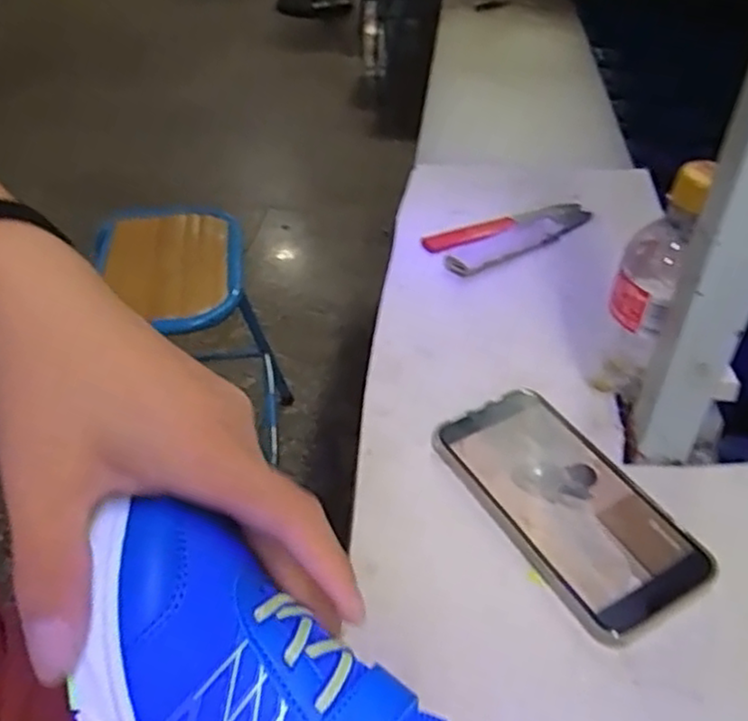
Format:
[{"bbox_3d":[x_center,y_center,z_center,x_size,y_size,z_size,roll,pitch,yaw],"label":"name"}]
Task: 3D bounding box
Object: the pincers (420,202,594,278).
[{"bbox_3d":[0.131,-0.114,0.628,0.167,0.015,0.064,-19,44,-20],"label":"pincers"}]

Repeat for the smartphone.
[{"bbox_3d":[0.110,0.082,0.405,0.083,0.014,0.162,-22,45,-23],"label":"smartphone"}]

